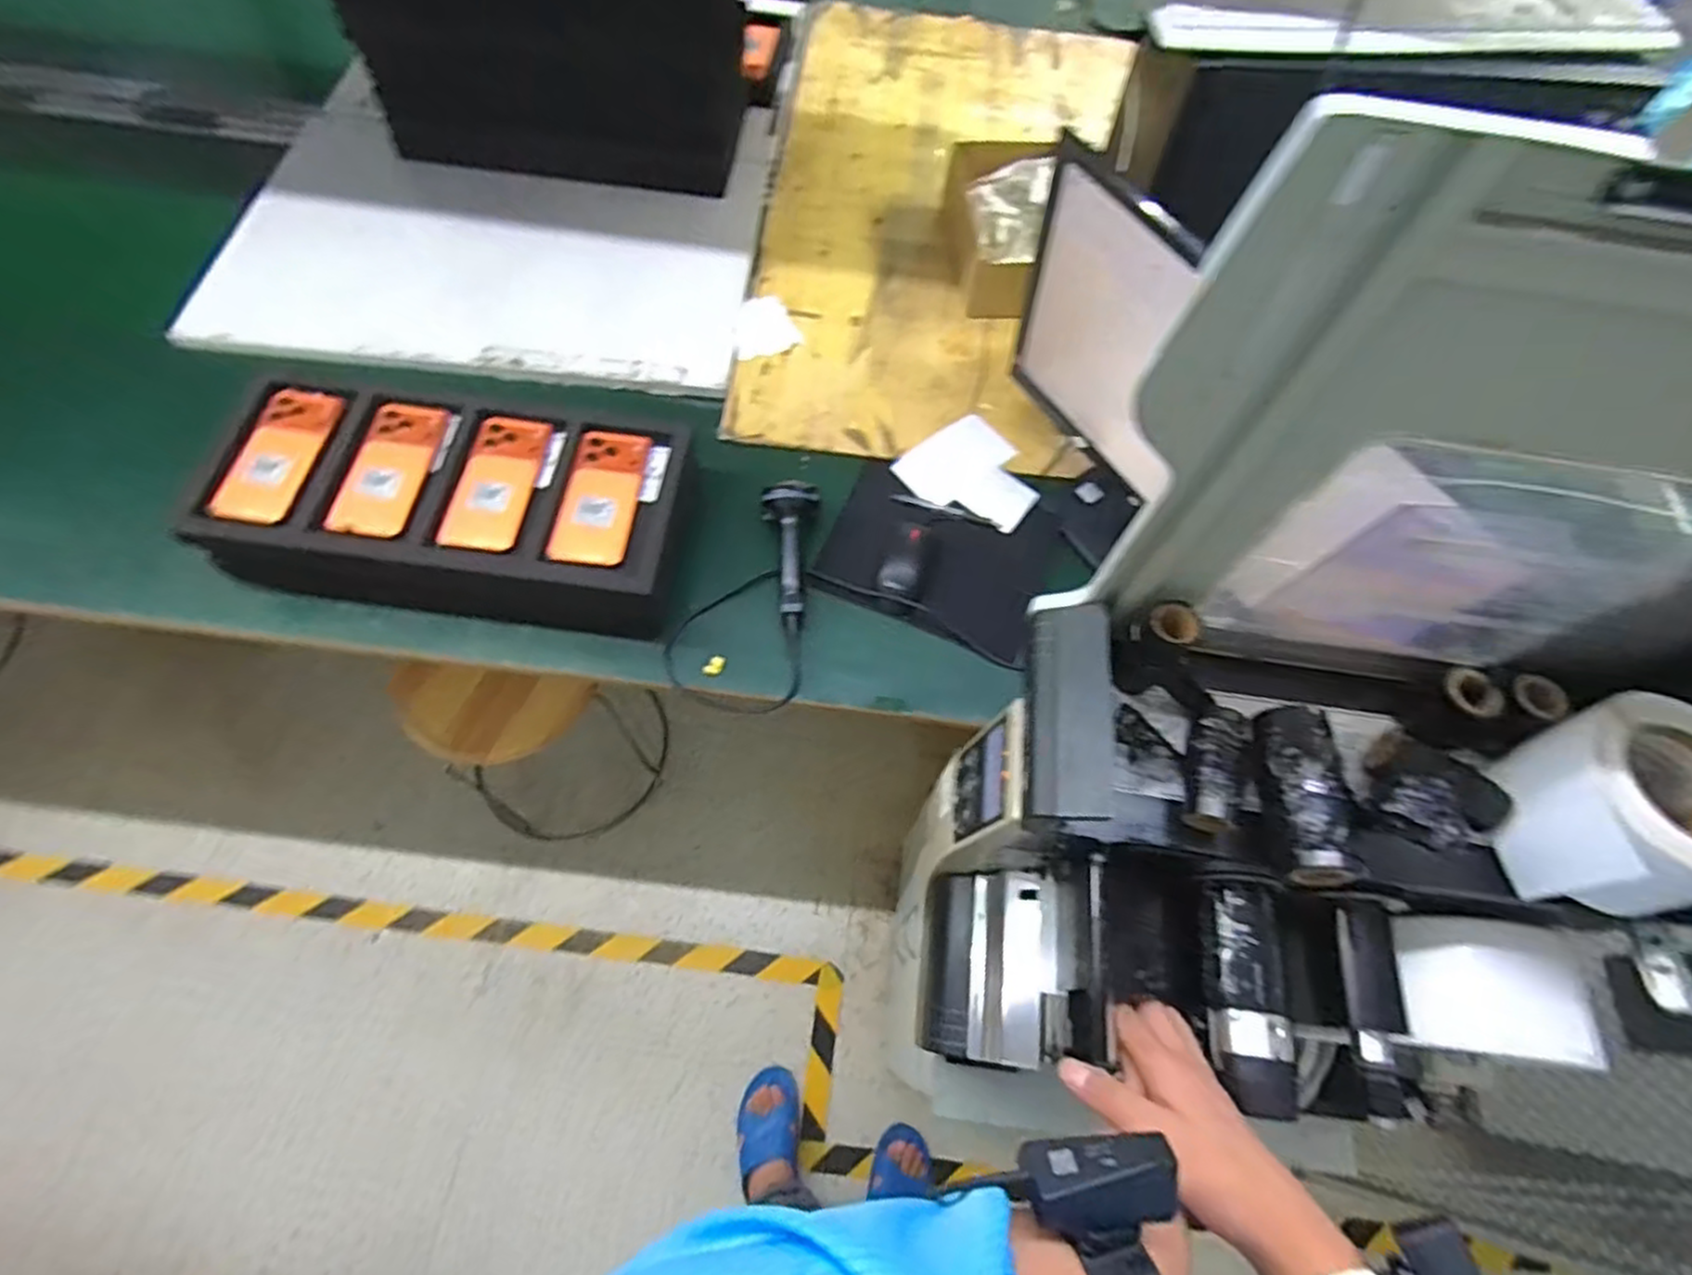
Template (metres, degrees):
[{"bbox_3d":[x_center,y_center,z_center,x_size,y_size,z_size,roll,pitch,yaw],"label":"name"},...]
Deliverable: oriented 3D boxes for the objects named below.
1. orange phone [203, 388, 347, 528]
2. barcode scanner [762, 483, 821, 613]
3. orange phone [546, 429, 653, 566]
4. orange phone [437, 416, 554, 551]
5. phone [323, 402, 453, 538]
[{"bbox_3d":[-0.590,-0.191,0.775,0.071,0.016,0.159,7,65,0],"label":"orange phone"},{"bbox_3d":[-0.064,-0.099,0.824,0.059,0.062,0.153,3,80,-2],"label":"barcode scanner"},{"bbox_3d":[-0.257,-0.151,0.782,0.074,0.005,0.167,8,65,0],"label":"orange phone"},{"bbox_3d":[-0.367,-0.165,0.789,0.074,0.013,0.161,13,69,-10],"label":"orange phone"},{"bbox_3d":[-0.475,-0.179,0.781,0.075,0.013,0.162,8,65,1],"label":"phone"}]

